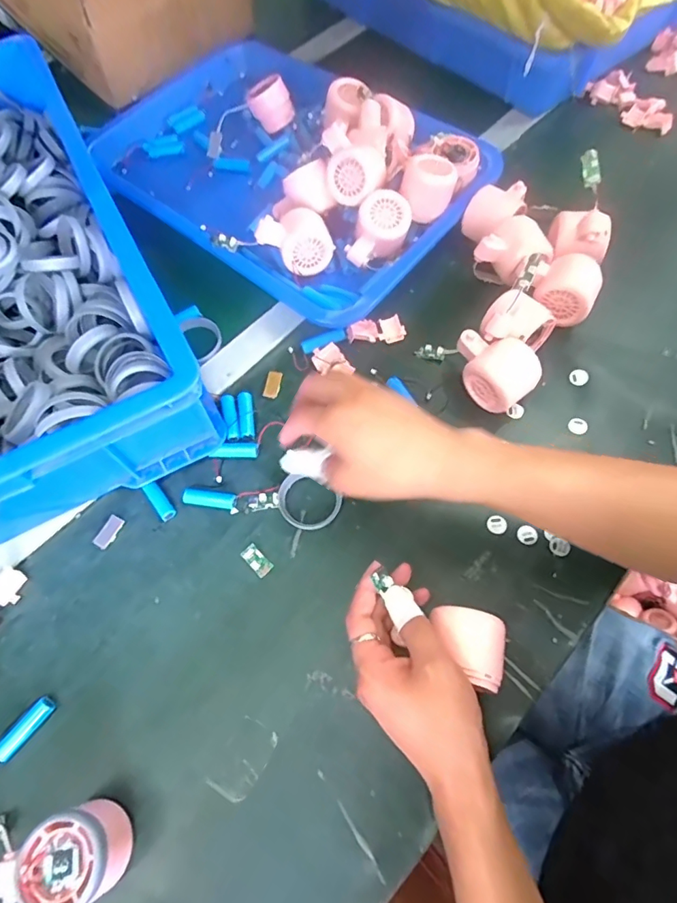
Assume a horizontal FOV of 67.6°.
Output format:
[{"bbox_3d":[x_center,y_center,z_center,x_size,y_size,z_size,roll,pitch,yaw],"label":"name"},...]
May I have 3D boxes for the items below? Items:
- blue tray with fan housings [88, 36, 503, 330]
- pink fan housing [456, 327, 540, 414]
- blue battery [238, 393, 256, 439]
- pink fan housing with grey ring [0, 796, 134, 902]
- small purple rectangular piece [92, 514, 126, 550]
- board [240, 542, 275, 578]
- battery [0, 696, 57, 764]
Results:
[{"bbox_3d":[-0.085,-0.375,0.624,0.492,0.075,0.318,38,73,17],"label":"blue tray with fan housings"},{"bbox_3d":[0.150,-0.080,0.492,0.051,0.050,0.081,-40,71,-14],"label":"pink fan housing"},{"bbox_3d":[-0.092,-0.038,0.506,0.015,0.011,0.049,-7,66,0],"label":"blue battery"},{"bbox_3d":[-0.190,0.282,0.349,0.080,0.052,0.055,-19,67,-6],"label":"pink fan housing with grey ring"},{"bbox_3d":[-0.215,0.075,0.474,0.017,0.004,0.031,24,70,13],"label":"small purple rectangular piece"},{"bbox_3d":[-0.074,0.098,0.457,0.016,0.004,0.030,-42,71,-14],"label":"board"},{"bbox_3d":[-0.249,0.220,0.401,0.018,0.013,0.049,34,72,16],"label":"battery"}]

